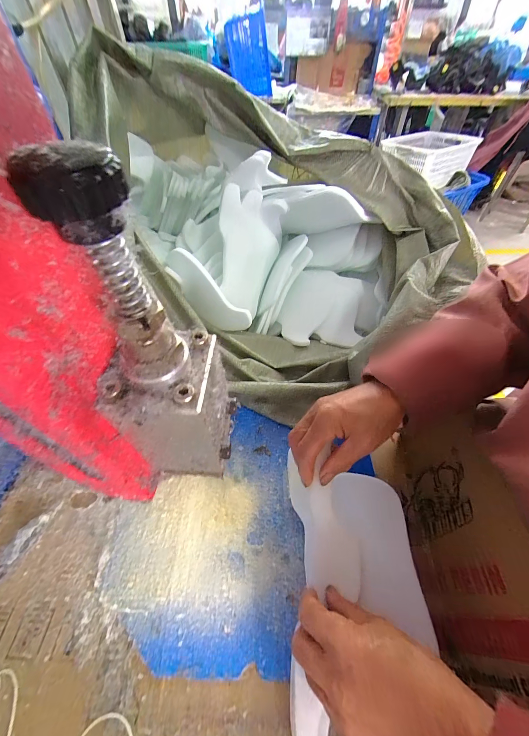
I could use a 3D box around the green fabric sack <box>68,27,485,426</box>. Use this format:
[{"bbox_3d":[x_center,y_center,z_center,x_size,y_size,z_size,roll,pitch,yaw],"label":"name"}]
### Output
[{"bbox_3d":[0.012,-0.291,0.513,0.492,0.329,0.612,-31,57,-23],"label":"green fabric sack"}]

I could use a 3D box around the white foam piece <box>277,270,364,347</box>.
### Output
[{"bbox_3d":[0.112,-0.121,0.575,0.154,0.024,0.180,7,69,6],"label":"white foam piece"}]

